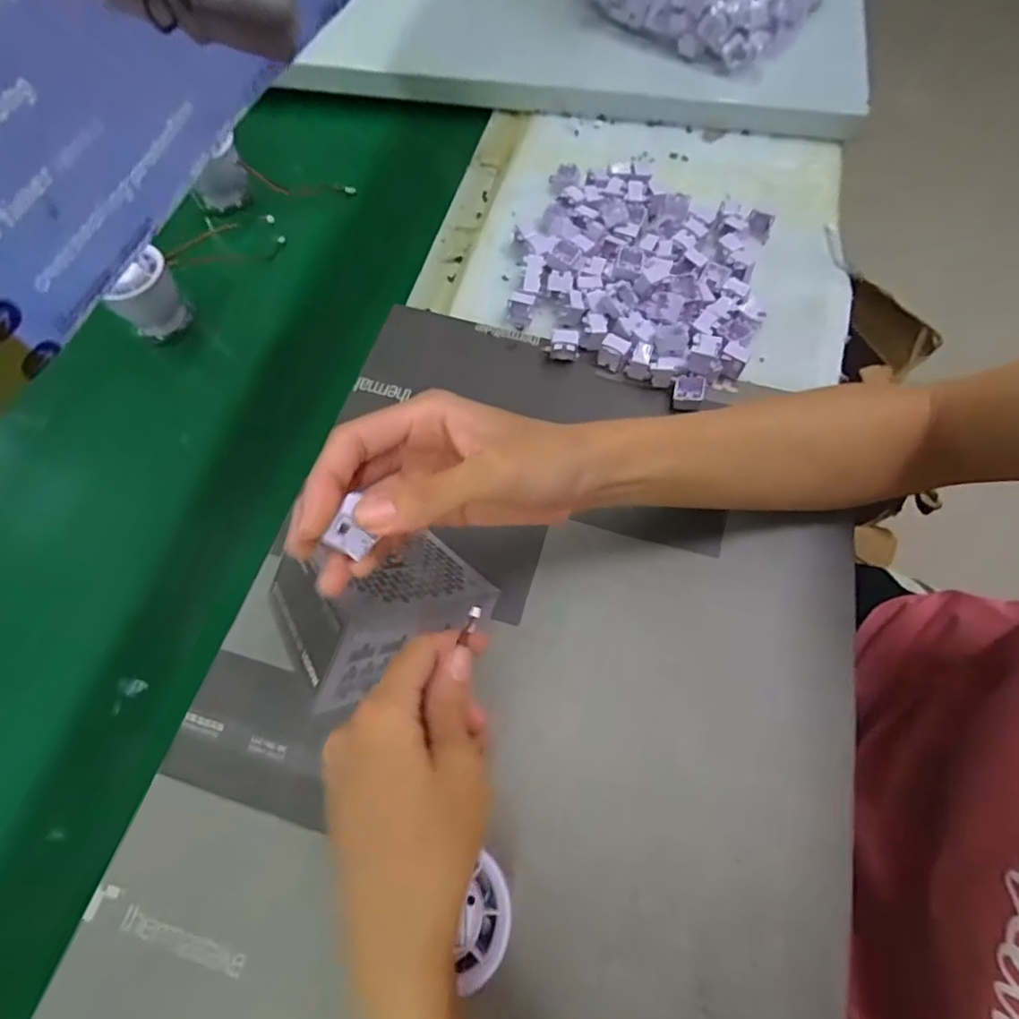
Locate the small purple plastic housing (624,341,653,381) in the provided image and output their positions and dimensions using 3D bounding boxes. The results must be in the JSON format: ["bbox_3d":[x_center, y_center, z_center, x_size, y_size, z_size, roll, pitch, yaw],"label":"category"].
[{"bbox_3d":[0.097,-0.109,0.417,0.018,0.022,0.019,17,66,9],"label":"small purple plastic housing"}]

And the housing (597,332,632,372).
[{"bbox_3d":[0.077,-0.117,0.421,0.020,0.022,0.015,20,67,10],"label":"housing"}]

